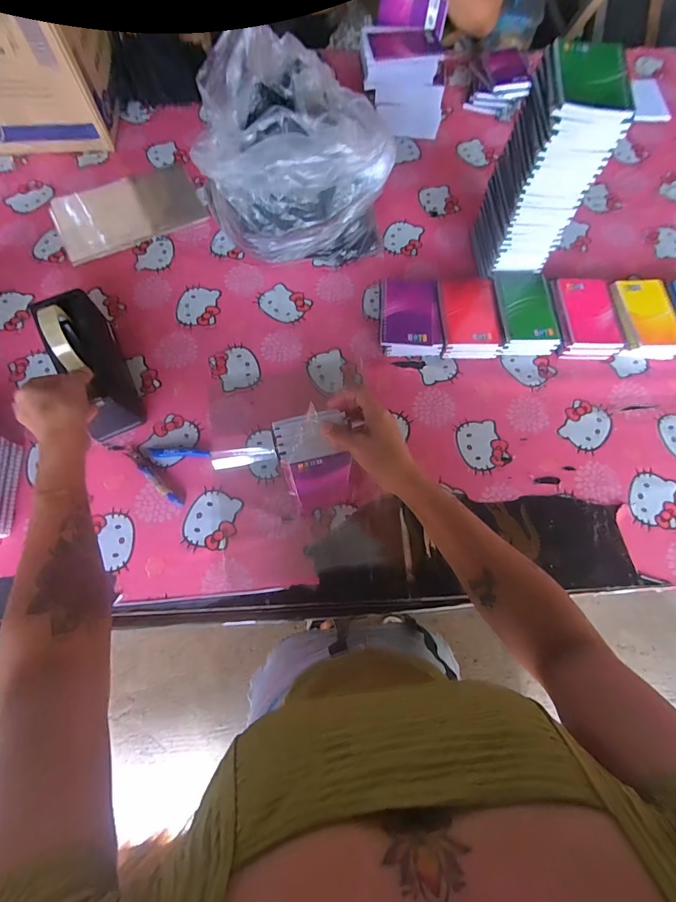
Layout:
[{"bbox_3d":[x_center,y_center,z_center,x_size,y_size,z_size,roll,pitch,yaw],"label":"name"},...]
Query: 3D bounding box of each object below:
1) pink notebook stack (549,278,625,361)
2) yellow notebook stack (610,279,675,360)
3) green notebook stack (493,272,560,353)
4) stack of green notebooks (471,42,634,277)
[{"bbox_3d":[0.405,-0.221,0.670,0.098,0.039,0.140,0,68,-2],"label":"pink notebook stack"},{"bbox_3d":[0.505,-0.216,0.668,0.100,0.042,0.133,2,68,-1],"label":"yellow notebook stack"},{"bbox_3d":[0.307,-0.227,0.669,0.091,0.044,0.144,0,68,-2],"label":"green notebook stack"},{"bbox_3d":[0.297,-0.389,0.601,0.104,0.281,0.130,2,68,-1],"label":"stack of green notebooks"}]

